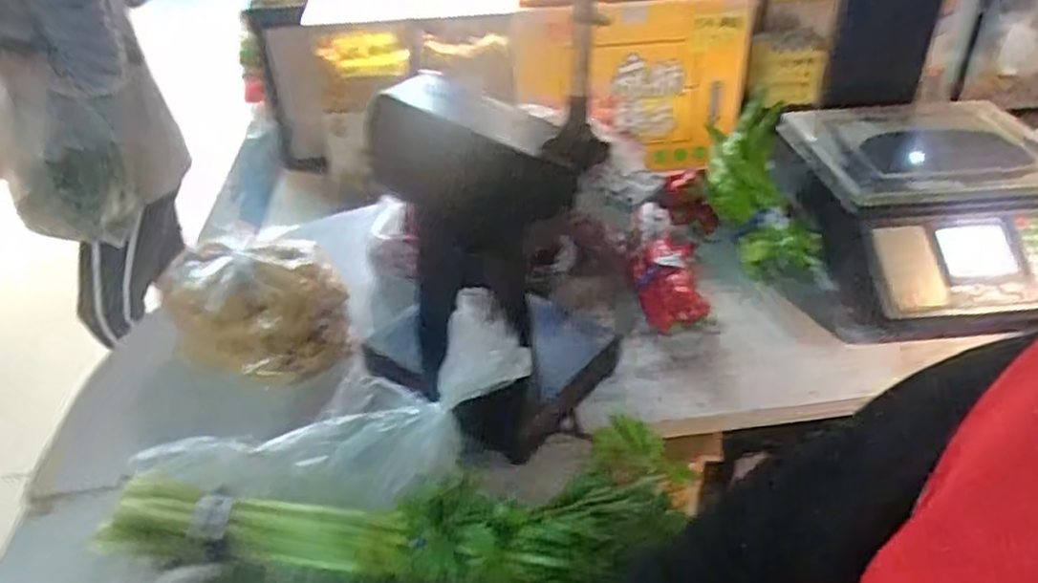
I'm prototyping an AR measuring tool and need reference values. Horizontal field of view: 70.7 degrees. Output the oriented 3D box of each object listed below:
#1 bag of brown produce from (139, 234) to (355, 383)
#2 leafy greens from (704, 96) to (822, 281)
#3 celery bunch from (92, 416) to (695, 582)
[{"bbox_3d":[-0.353,0.016,0.975,0.245,0.130,0.171,-4,36,-2],"label":"bag of brown produce"},{"bbox_3d":[0.360,-0.158,1.104,0.139,0.184,0.237,-7,37,-6],"label":"leafy greens"},{"bbox_3d":[-0.100,0.200,0.668,0.496,0.081,0.188,1,37,5],"label":"celery bunch"}]

